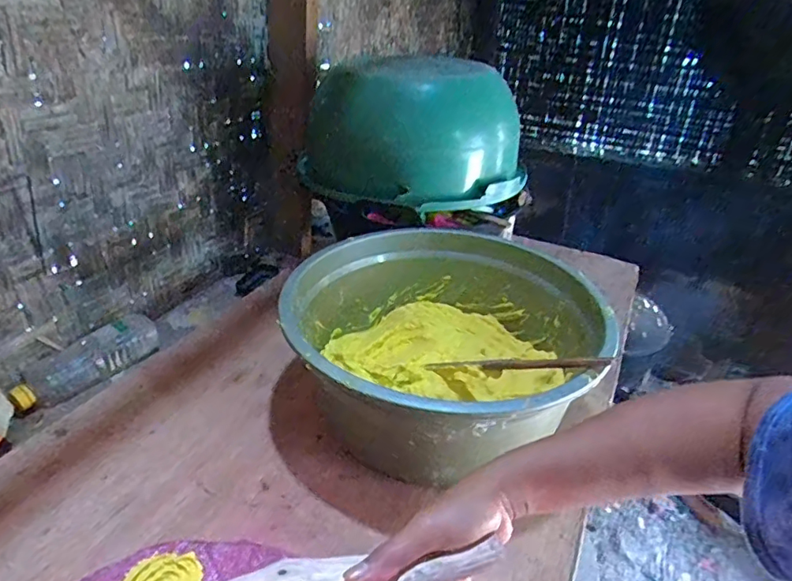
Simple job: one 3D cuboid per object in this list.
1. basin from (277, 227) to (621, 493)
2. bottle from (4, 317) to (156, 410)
[{"bbox_3d":[0.066,0.079,0.741,0.381,0.178,0.409,3,31,-2],"label":"basin"},{"bbox_3d":[-0.511,0.112,0.880,0.066,0.074,0.224,23,36,29],"label":"bottle"}]

